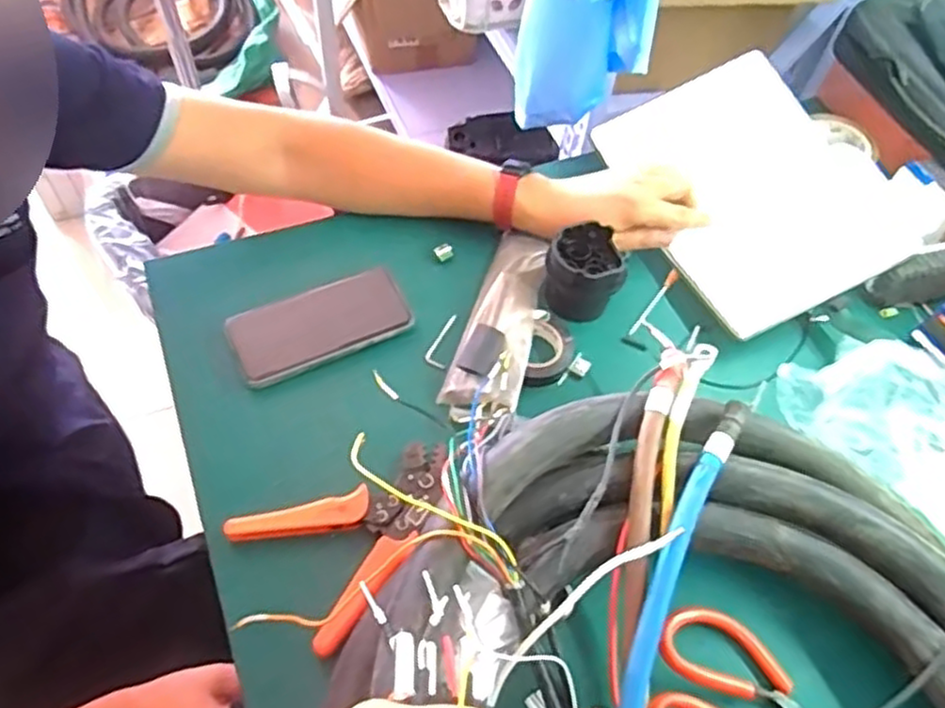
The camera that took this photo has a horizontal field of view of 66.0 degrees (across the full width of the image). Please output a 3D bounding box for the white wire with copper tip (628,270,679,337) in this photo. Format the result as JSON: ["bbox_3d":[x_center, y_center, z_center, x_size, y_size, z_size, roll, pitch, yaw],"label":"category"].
[{"bbox_3d":[0.181,-0.052,0.727,0.009,0.008,0.094,33,60,16],"label":"white wire with copper tip"}]

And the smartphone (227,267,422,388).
[{"bbox_3d":[-0.140,-0.028,0.671,0.160,0.016,0.079,-23,62,-18],"label":"smartphone"}]

